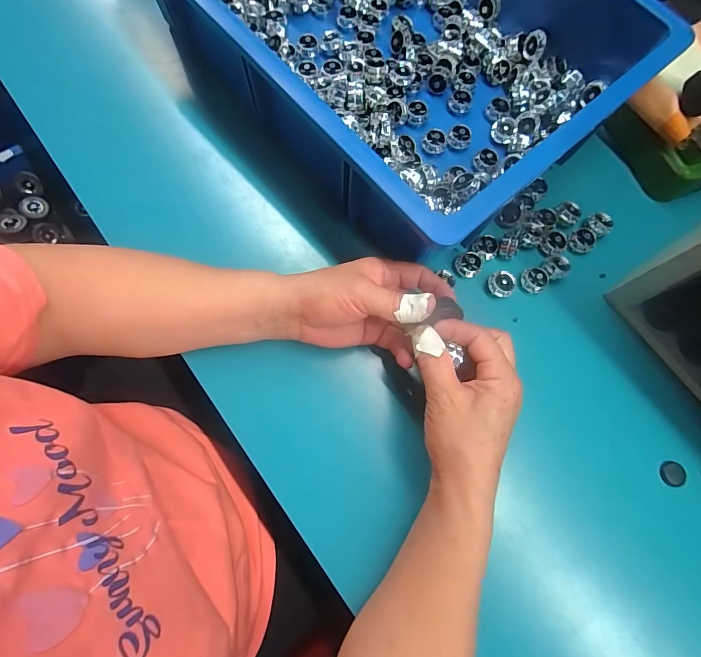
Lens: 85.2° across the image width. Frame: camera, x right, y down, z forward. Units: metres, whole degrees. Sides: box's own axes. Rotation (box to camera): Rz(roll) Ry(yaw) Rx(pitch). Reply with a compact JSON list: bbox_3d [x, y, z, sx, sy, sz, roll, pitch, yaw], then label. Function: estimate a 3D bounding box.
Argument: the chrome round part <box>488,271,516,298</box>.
[{"bbox_3d":[0.144,-0.041,0.363,0.021,0.014,0.024,0,76,-1],"label":"chrome round part"}]

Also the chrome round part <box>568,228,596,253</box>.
[{"bbox_3d":[0.229,-0.087,0.376,0.023,0.010,0.024,0,76,-1],"label":"chrome round part"}]

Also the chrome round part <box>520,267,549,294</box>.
[{"bbox_3d":[0.175,-0.046,0.359,0.023,0.015,0.021,6,76,1],"label":"chrome round part"}]

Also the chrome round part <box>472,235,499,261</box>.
[{"bbox_3d":[0.131,-0.078,0.366,0.021,0.011,0.022,0,76,-1],"label":"chrome round part"}]

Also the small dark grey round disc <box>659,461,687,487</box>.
[{"bbox_3d":[0.281,0.127,0.331,0.020,0.004,0.021,0,76,-1],"label":"small dark grey round disc"}]

